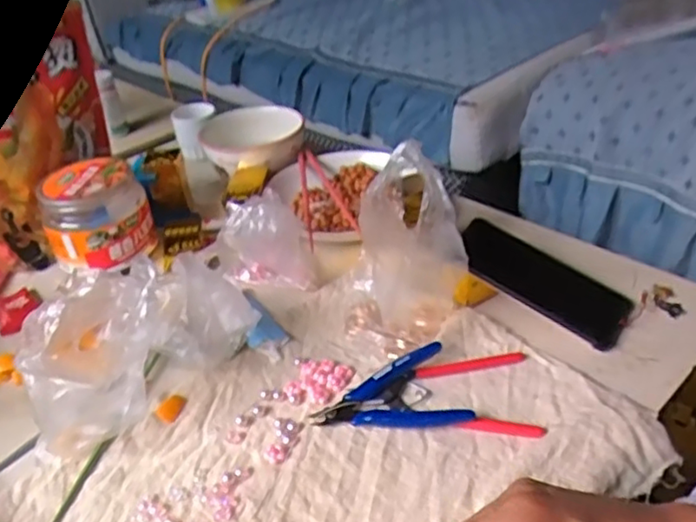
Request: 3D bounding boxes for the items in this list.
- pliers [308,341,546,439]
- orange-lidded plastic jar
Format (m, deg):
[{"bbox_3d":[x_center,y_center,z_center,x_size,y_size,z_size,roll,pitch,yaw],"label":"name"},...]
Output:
[{"bbox_3d":[0.061,0.096,0.507,0.165,0.019,0.083,-1,34,9],"label":"pliers"},{"bbox_3d":[-0.272,-0.048,0.696,0.104,0.098,0.092,-21,37,-20],"label":"orange-lidded plastic jar"}]

